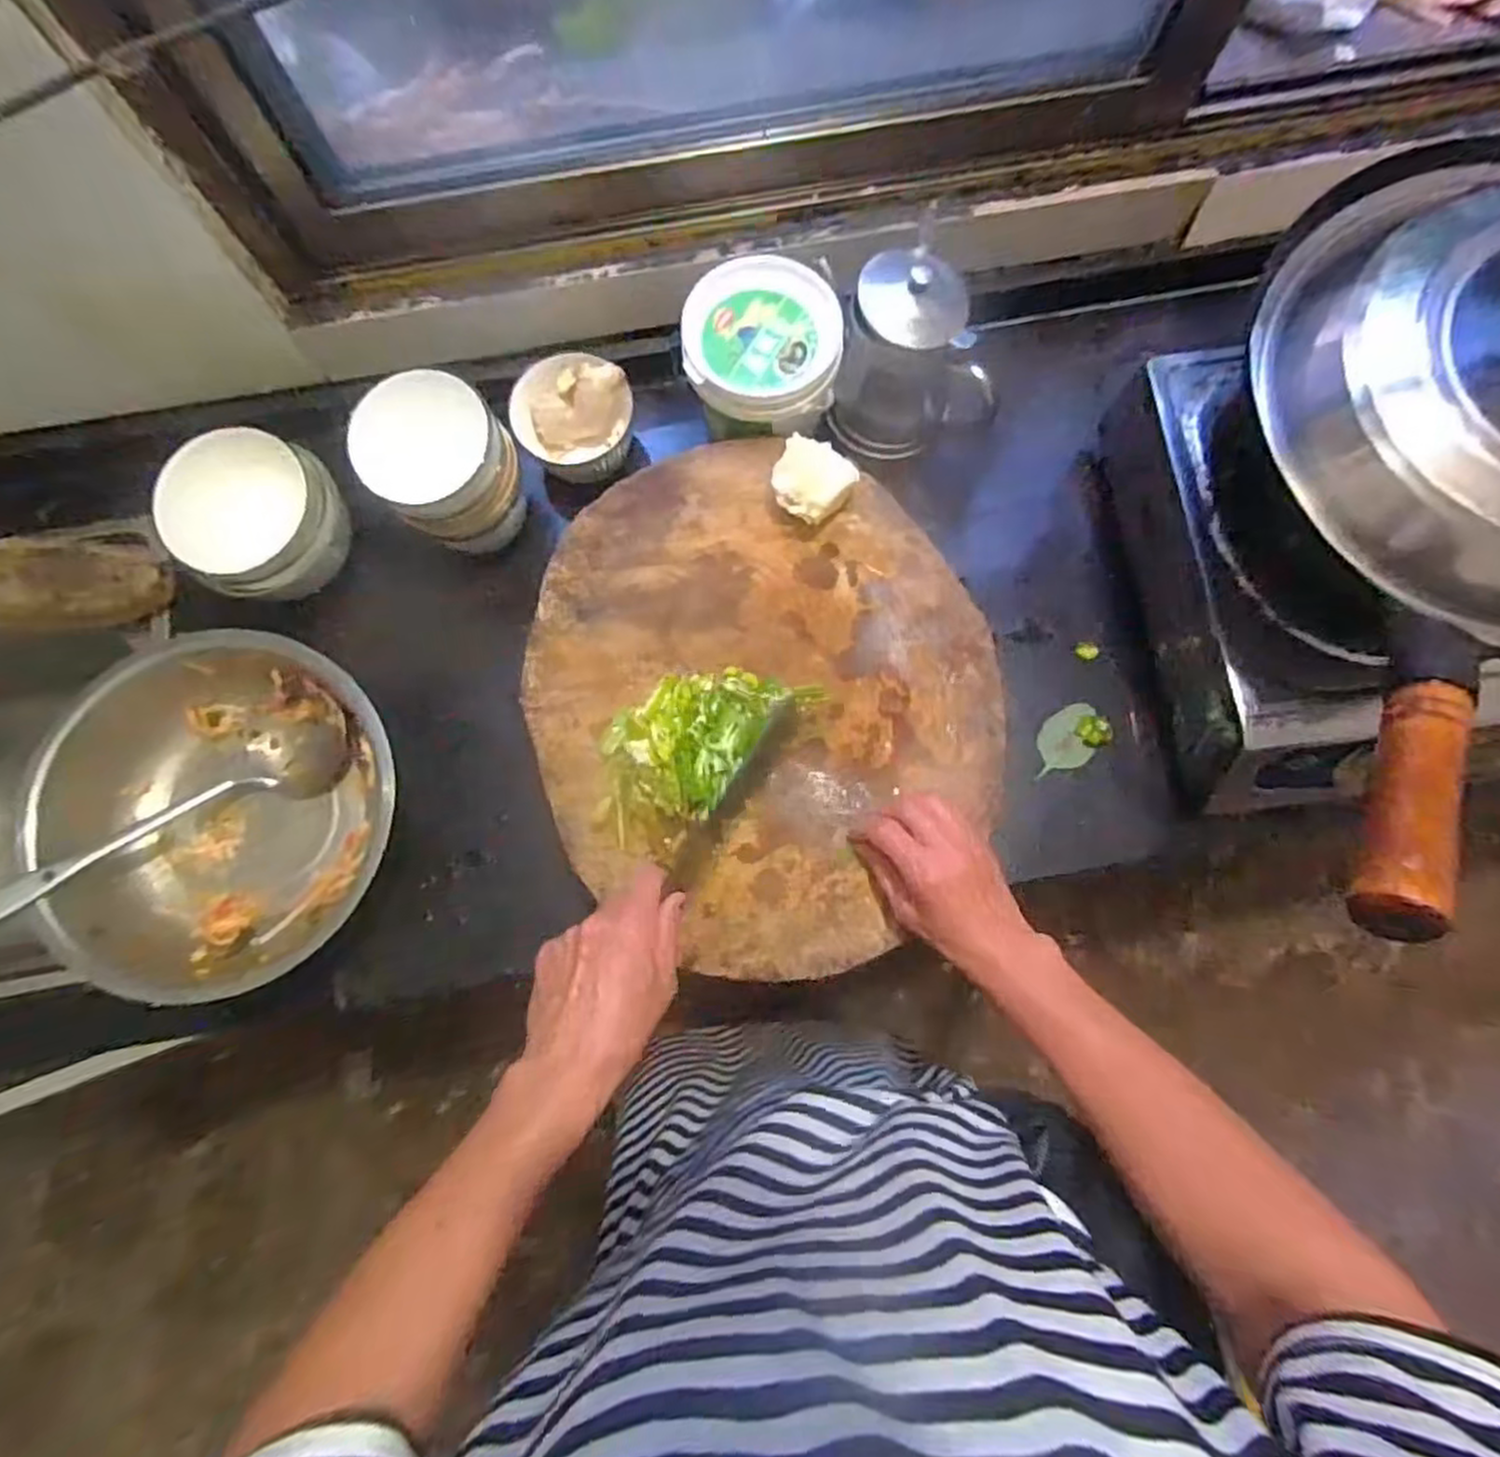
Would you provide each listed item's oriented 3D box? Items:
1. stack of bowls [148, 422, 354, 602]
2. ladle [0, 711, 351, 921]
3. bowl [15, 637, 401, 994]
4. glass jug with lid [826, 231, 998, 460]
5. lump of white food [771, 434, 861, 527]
[{"bbox_3d":[-0.421,-0.175,0.624,0.118,0.082,0.127,16,79,4],"label":"stack of bowls"},{"bbox_3d":[-0.481,0.077,0.592,0.305,0.070,0.077,-31,78,-28],"label":"ladle"},{"bbox_3d":[-0.419,0.064,0.609,0.272,0.091,0.262,0,78,1],"label":"bowl"},{"bbox_3d":[0.144,-0.317,0.629,0.127,0.140,0.102,11,78,3],"label":"glass jug with lid"},{"bbox_3d":[0.049,-0.195,0.584,0.052,0.046,0.065,33,80,7],"label":"lump of white food"}]

